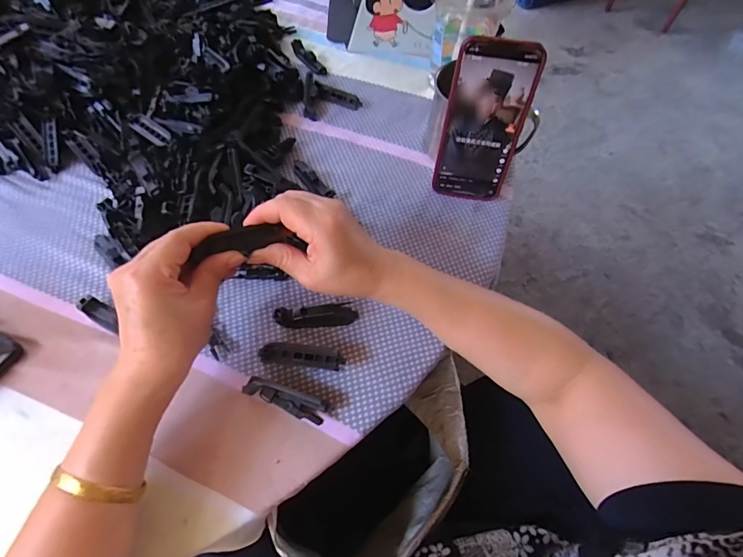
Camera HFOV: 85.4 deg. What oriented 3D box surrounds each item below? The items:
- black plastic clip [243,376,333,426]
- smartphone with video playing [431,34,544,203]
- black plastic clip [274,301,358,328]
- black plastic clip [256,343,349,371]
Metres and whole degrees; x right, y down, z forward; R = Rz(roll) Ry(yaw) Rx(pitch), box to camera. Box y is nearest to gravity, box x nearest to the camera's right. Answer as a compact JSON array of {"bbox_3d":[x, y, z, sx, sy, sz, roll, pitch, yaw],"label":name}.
[{"bbox_3d":[-0.070,0.100,0.333,0.071,0.015,0.019,19,62,6],"label":"black plastic clip"},{"bbox_3d":[0.110,-0.149,0.401,0.074,0.160,0.006,11,46,6],"label":"smartphone with video playing"},{"bbox_3d":[-0.050,0.033,0.370,0.073,0.017,0.024,-4,62,-6],"label":"black plastic clip"},{"bbox_3d":[-0.060,0.067,0.347,0.073,0.016,0.018,7,61,0],"label":"black plastic clip"}]

